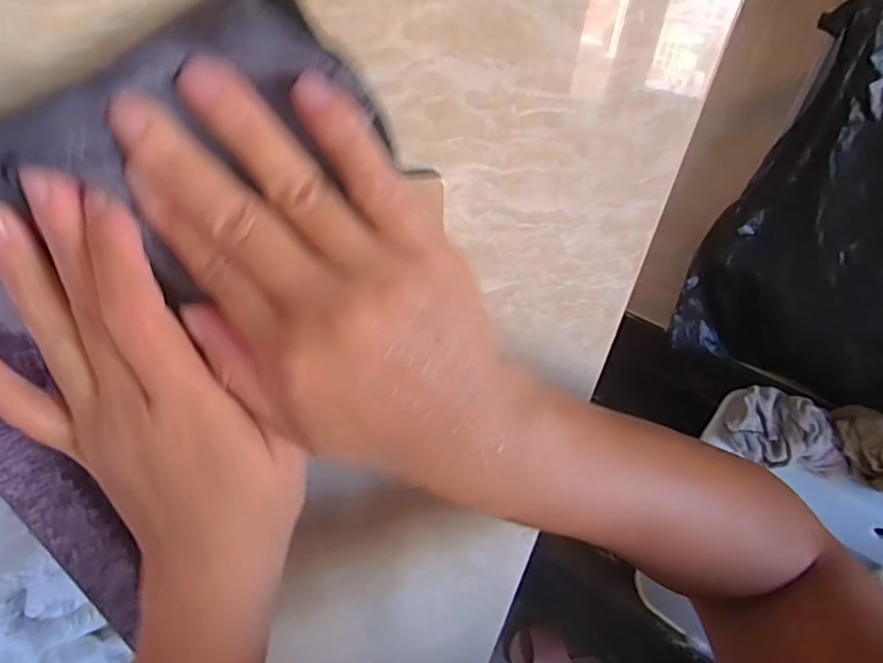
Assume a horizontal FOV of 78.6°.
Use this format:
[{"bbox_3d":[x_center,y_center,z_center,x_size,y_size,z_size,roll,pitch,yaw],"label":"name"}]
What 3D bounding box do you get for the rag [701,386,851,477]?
[{"bbox_3d":[0.531,0.156,0.843,0.170,0.080,0.094,19,43,13],"label":"rag"}]

